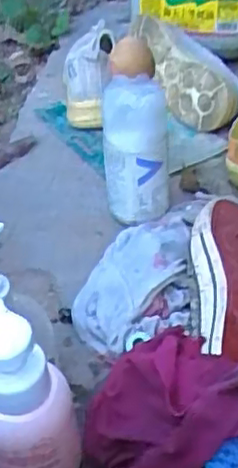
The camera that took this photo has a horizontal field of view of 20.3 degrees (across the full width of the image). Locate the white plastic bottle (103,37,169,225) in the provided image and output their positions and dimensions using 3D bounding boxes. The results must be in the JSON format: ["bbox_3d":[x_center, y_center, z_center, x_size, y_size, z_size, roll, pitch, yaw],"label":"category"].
[{"bbox_3d":[0.014,-0.097,0.661,0.067,0.185,0.047,-1,42,2],"label":"white plastic bottle"}]

